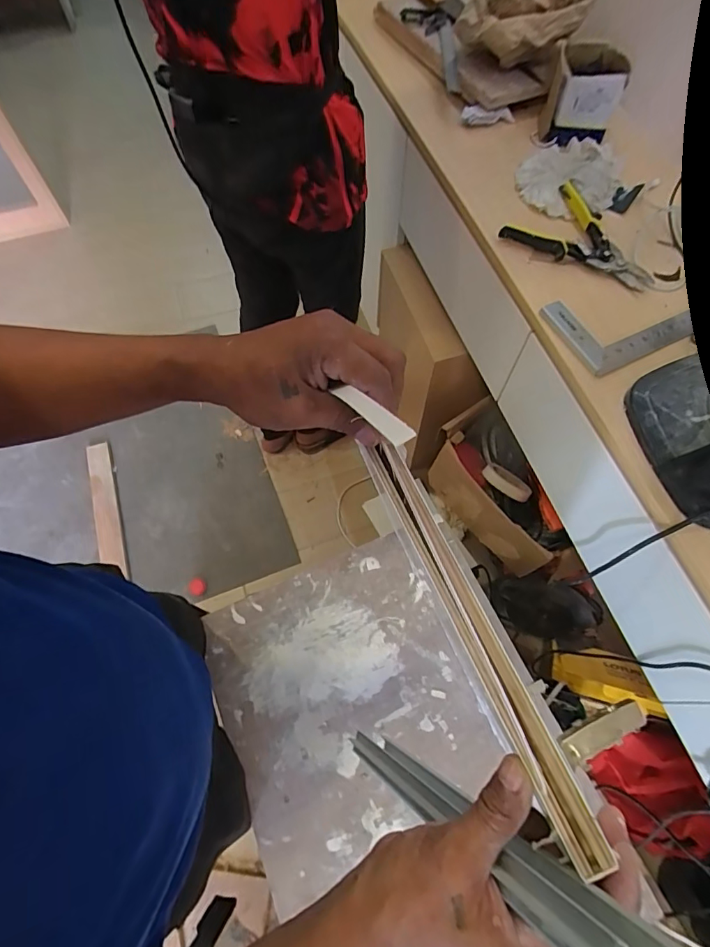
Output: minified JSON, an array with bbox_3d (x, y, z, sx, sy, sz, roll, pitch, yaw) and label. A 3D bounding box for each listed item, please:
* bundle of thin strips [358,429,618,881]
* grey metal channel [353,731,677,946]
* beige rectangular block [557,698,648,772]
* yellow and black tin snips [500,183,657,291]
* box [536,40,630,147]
[{"bbox_3d":[0.070,0.092,0.290,0.025,0.018,0.257,-21,66,-13],"label":"bundle of thin strips"},{"bbox_3d":[0.066,0.237,0.332,0.038,0.330,0.031,41,67,-3],"label":"grey metal channel"},{"bbox_3d":[0.167,0.174,0.320,0.060,0.005,0.020,-30,53,-3],"label":"beige rectangular block"},{"bbox_3d":[0.372,-0.369,0.760,0.154,0.021,0.221,-40,70,-16],"label":"yellow and black tin snips"},{"bbox_3d":[0.407,-0.680,0.846,0.118,0.094,0.144,14,66,7],"label":"box"}]

